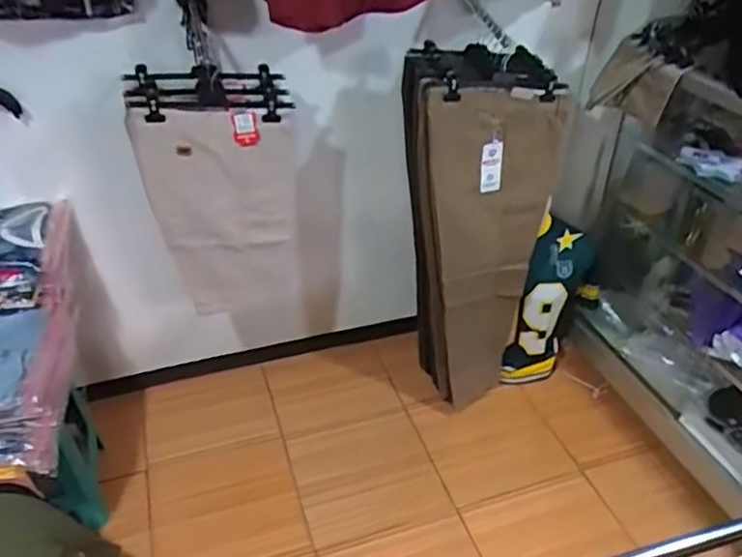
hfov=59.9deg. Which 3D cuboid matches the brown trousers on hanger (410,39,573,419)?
[{"bbox_3d":[0.300,-0.081,1.686,0.341,1.073,0.086,-13,40,-7],"label":"brown trousers on hanger"}]

